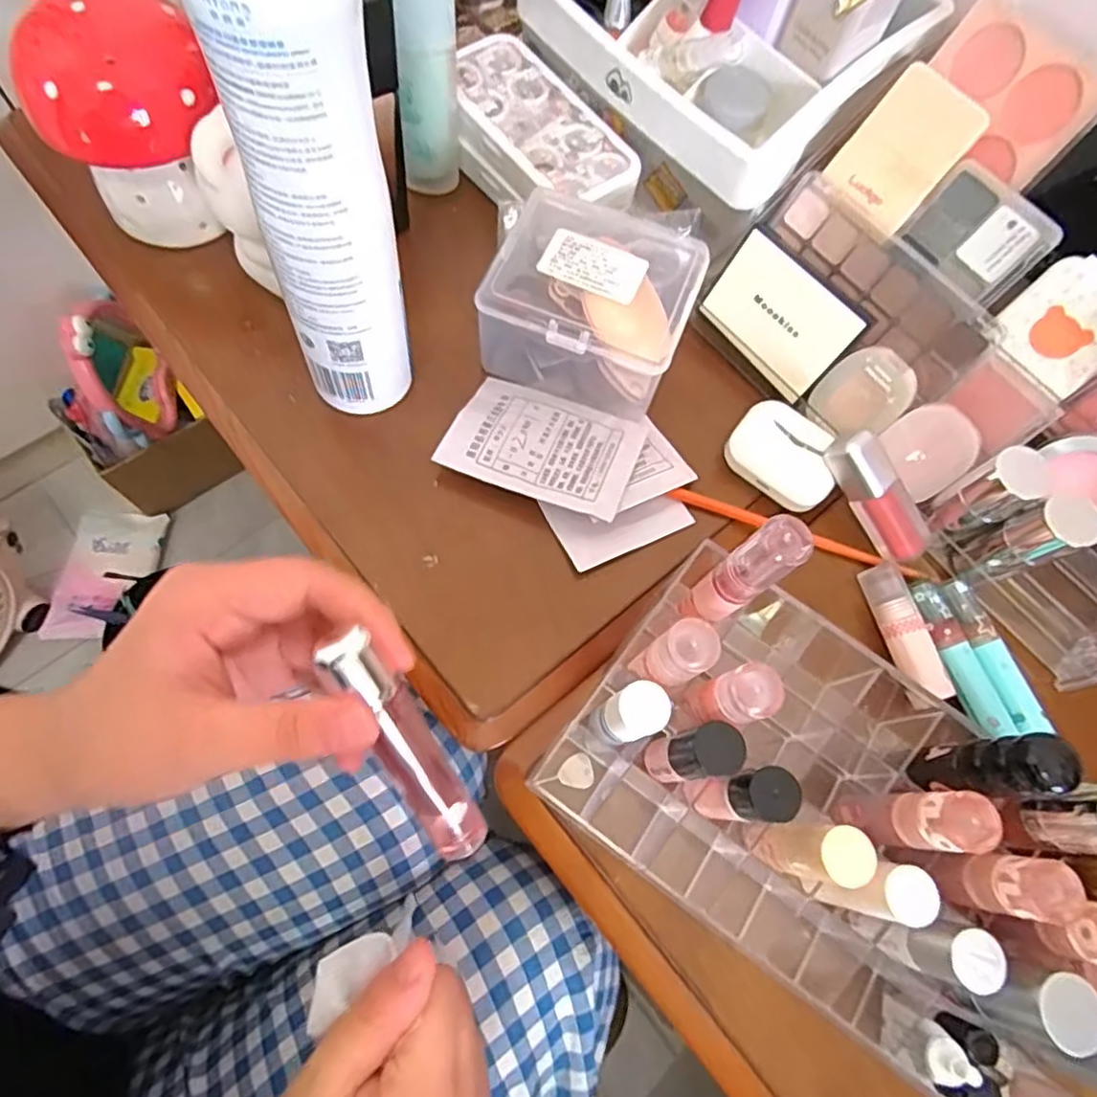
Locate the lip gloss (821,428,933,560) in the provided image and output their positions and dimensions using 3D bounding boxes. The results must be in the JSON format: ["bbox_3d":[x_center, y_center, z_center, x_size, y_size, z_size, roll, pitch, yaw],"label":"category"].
[{"bbox_3d":[0.167,-0.026,0.342,0.025,0.024,0.071,-43,110,-11],"label":"lip gloss"}]

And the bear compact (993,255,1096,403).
[{"bbox_3d":[0.250,-0.107,0.322,0.051,0.050,0.016,49,40,14],"label":"bear compact"}]

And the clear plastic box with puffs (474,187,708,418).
[{"bbox_3d":[0.023,-0.134,0.358,0.101,0.059,0.091,18,70,2],"label":"clear plastic box with puffs"}]

